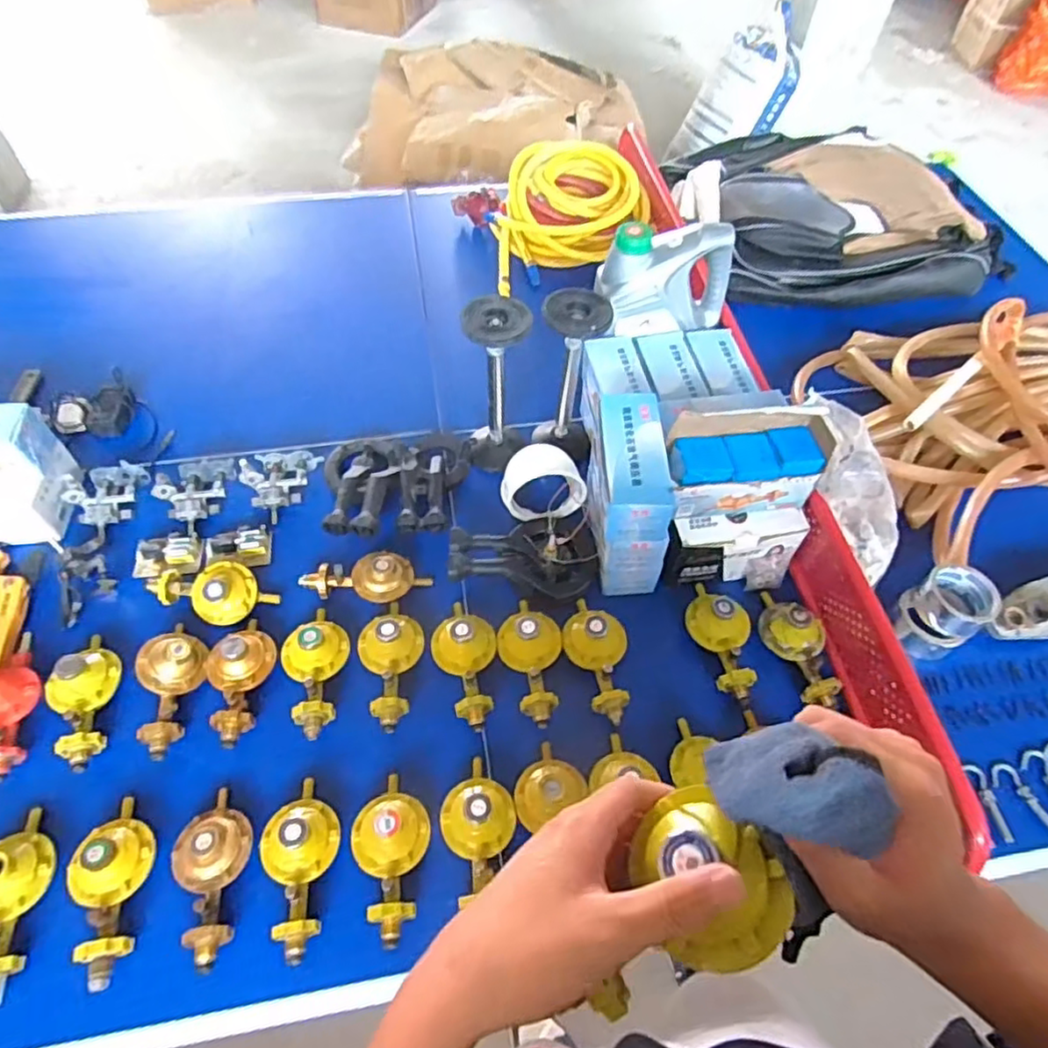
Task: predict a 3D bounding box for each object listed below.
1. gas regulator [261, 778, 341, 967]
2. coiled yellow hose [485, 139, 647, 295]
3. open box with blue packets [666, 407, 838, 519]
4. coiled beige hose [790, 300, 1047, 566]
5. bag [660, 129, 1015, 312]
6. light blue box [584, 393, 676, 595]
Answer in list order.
[{"bbox_3d":[-0.238,0.361,0.707,0.083,0.049,0.177,-14,55,-11],"label":"gas regulator"},{"bbox_3d":[0.086,-0.663,1.389,0.328,0.121,0.365,-9,54,-7],"label":"coiled yellow hose"},{"bbox_3d":[0.284,-0.084,0.858,0.213,0.123,0.101,-8,54,-7],"label":"open box with blue packets"},{"bbox_3d":[0.842,-0.186,1.102,0.680,0.106,0.466,-9,54,-8],"label":"coiled beige hose"},{"bbox_3d":[0.678,-0.679,1.453,0.589,0.109,0.578,-8,54,-7],"label":"bag"},{"bbox_3d":[0.139,-0.031,0.893,0.083,0.224,0.191,-2,53,-2],"label":"light blue box"}]

